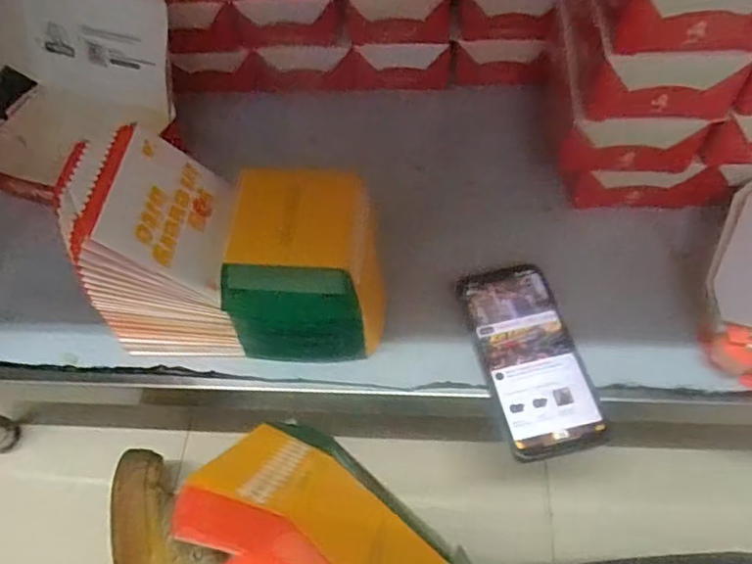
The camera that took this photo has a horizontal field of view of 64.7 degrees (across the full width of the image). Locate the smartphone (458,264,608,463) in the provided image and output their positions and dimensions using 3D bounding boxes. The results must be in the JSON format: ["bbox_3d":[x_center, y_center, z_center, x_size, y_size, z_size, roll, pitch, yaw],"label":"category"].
[{"bbox_3d":[0.130,0.060,0.503,0.079,0.007,0.168,-11,58,-3],"label":"smartphone"}]

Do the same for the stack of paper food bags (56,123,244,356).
[{"bbox_3d":[-0.175,-0.029,0.472,0.119,0.167,0.104,-2,57,3],"label":"stack of paper food bags"}]

